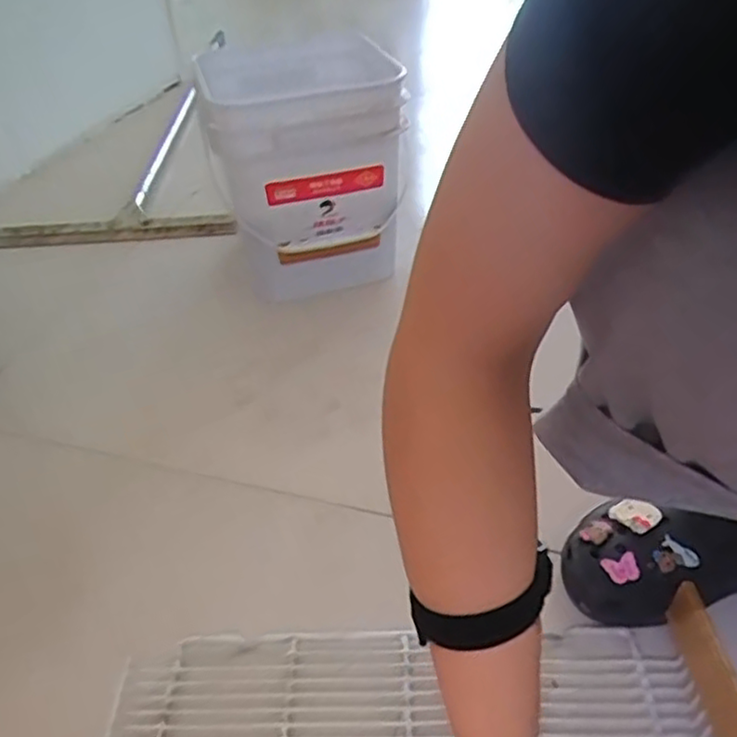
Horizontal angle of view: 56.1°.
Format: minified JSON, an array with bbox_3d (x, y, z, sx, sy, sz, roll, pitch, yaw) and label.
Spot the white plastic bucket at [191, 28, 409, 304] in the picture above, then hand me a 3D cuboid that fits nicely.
[{"bbox_3d":[-0.084,-0.278,0.974,0.234,0.277,0.293,-9,39,-7],"label":"white plastic bucket"}]

